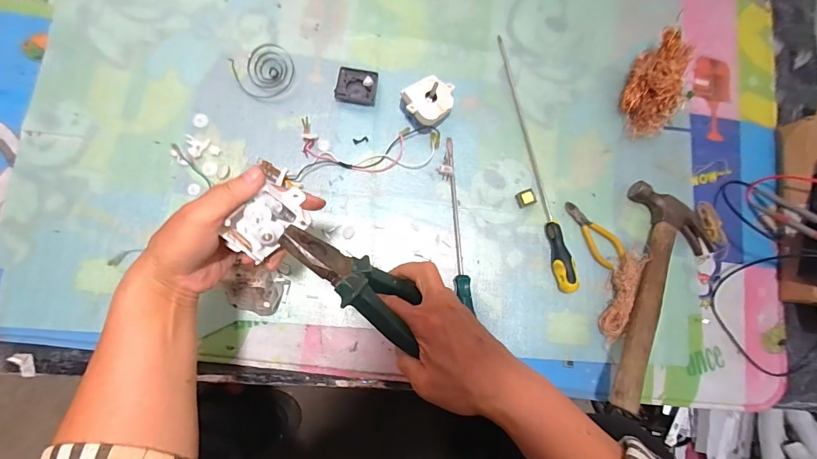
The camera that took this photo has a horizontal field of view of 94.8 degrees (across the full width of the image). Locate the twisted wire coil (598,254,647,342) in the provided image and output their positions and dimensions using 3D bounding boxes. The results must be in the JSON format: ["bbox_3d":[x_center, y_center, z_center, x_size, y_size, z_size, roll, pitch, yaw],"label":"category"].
[{"bbox_3d":[0.282,0.088,0.500,0.024,0.037,0.116,21,81,0],"label":"twisted wire coil"}]

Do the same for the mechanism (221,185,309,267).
[{"bbox_3d":[-0.117,-0.007,0.317,0.065,0.034,0.044,-50,117,-22],"label":"mechanism"}]

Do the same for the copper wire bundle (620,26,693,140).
[{"bbox_3d":[0.353,-0.206,0.534,0.069,0.064,0.140,14,81,-1],"label":"copper wire bundle"}]

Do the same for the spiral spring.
[{"bbox_3d":[-0.203,-0.225,0.534,0.080,0.017,0.075,1,81,-4],"label":"spiral spring"}]

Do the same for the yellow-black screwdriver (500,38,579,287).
[{"bbox_3d":[0.179,-0.103,0.528,0.024,0.031,0.381,-10,82,-5],"label":"yellow-black screwdriver"}]

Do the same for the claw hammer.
[{"bbox_3d":[0.336,0.088,0.488,0.117,0.027,0.294,19,72,-6],"label":"claw hammer"}]

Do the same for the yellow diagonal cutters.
[{"bbox_3d":[0.260,0.005,0.525,0.042,0.011,0.104,-33,85,-8],"label":"yellow diagonal cutters"}]

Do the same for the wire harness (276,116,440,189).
[{"bbox_3d":[-0.065,-0.100,0.515,0.213,0.017,0.094,3,81,-3],"label":"wire harness"}]

